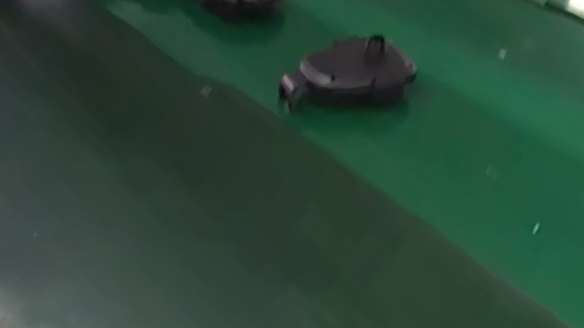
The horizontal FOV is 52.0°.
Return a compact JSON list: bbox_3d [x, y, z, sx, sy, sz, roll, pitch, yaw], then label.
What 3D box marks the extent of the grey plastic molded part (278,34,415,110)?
[{"bbox_3d":[0.047,-0.079,0.540,0.117,0.046,0.069,-20,48,-24],"label":"grey plastic molded part"}]

